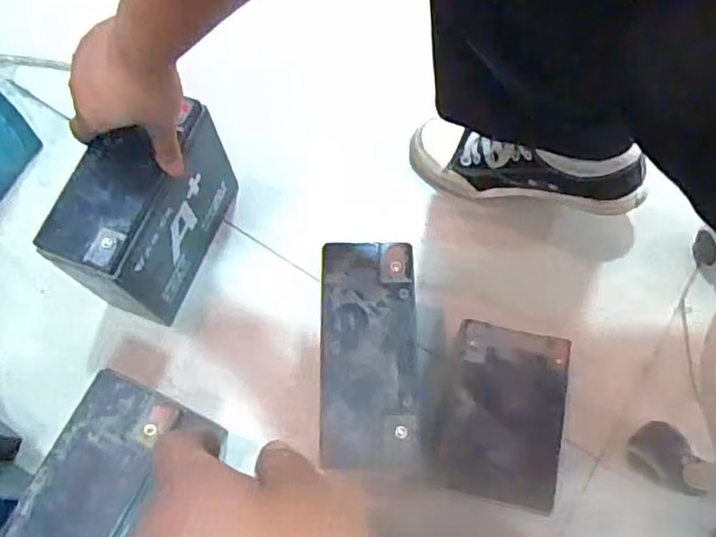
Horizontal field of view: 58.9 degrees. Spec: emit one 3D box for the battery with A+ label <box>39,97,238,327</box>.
[{"bbox_3d":[-0.197,-0.053,0.607,0.081,0.171,0.179,21,71,7],"label":"battery with A+ label"}]

